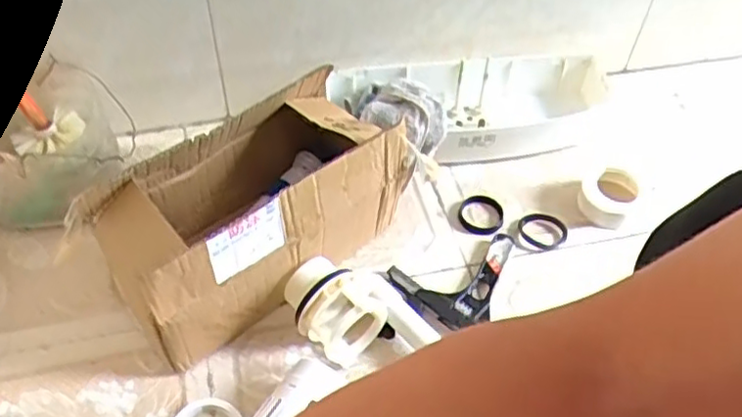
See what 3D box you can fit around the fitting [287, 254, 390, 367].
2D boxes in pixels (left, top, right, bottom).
[{"bbox_3d":[-0.036,0.100,0.697,0.089,0.083,0.093,-26,57,-23],"label":"fitting"}]

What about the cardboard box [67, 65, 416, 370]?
[{"bbox_3d":[-0.124,0.002,0.710,0.296,0.179,0.160,-35,60,-28],"label":"cardboard box"}]

